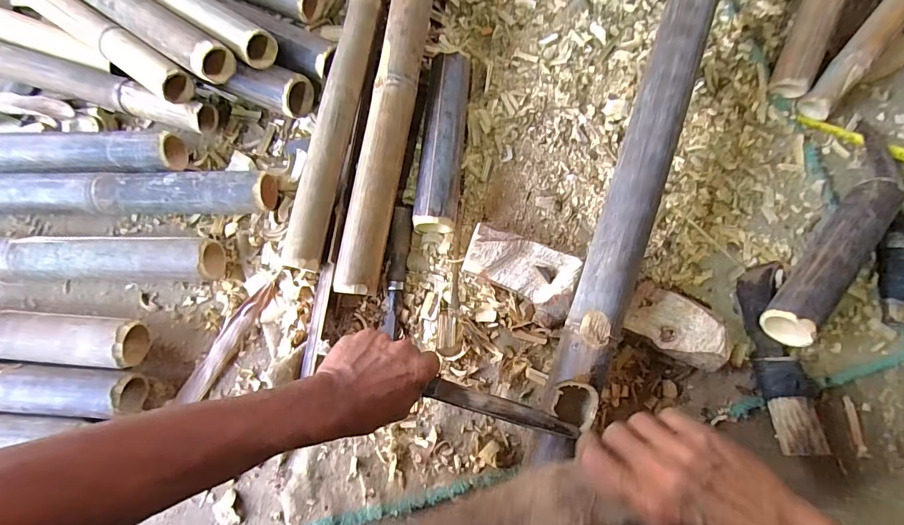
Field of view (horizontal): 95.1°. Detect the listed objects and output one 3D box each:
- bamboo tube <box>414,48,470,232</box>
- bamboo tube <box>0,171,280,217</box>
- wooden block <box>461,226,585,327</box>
[{"bbox_3d":[-0.011,-0.168,0.570,0.056,0.057,0.254,5,77,1],"label":"bamboo tube"},{"bbox_3d":[-0.563,-0.088,0.555,0.640,0.058,0.061,-1,77,-1],"label":"bamboo tube"},{"bbox_3d":[0.085,0.016,0.526,0.138,0.054,0.087,20,78,4],"label":"wooden block"}]

